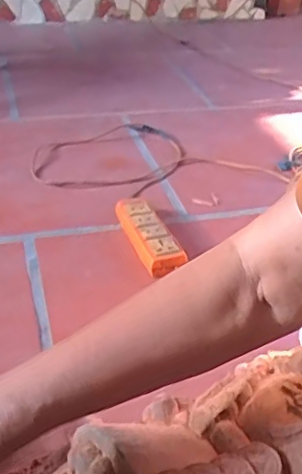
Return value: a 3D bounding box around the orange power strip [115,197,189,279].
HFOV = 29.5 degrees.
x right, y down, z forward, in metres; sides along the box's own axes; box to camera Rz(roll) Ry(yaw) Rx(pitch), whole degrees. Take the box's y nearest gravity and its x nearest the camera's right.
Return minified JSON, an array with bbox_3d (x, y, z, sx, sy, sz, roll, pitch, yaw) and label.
[{"bbox_3d":[-0.006,-0.004,0.957,0.067,0.037,0.210,-8,34,-18],"label":"orange power strip"}]

